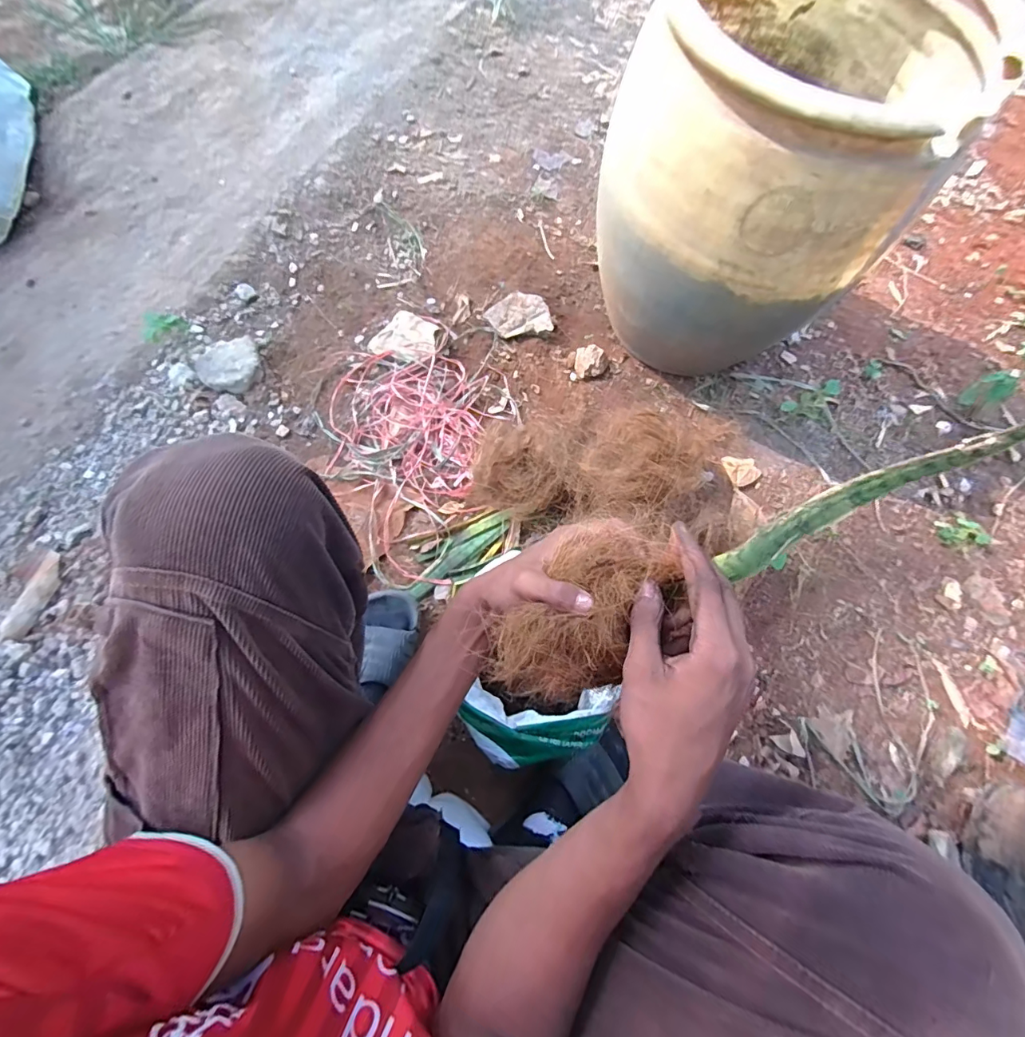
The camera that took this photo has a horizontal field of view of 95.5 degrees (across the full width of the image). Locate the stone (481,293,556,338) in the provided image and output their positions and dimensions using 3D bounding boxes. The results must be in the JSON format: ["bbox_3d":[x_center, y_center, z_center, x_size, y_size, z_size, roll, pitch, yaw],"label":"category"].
[{"bbox_3d":[0.011,-0.413,0.953,0.133,0.046,0.084,-4,71,-6],"label":"stone"}]

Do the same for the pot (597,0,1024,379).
[{"bbox_3d":[0.375,-0.529,0.753,0.431,0.448,0.477,41,75,7],"label":"pot"}]

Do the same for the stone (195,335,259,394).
[{"bbox_3d":[-0.538,-0.289,0.882,0.106,0.039,0.117,-20,73,-9],"label":"stone"}]

